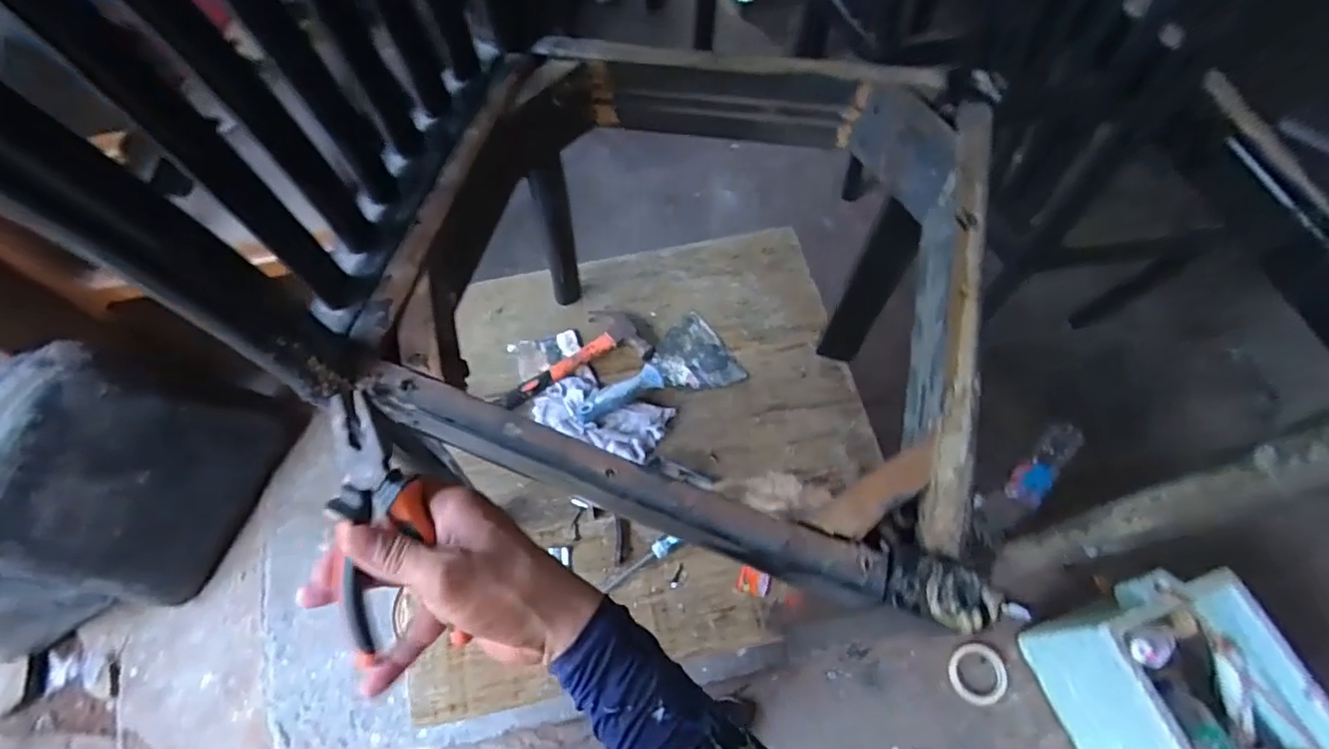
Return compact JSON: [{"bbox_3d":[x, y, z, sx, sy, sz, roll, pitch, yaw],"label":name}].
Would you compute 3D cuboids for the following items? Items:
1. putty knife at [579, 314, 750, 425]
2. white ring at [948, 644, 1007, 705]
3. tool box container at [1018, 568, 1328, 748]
[{"bbox_3d":[-0.009,0.005,0.814,0.224,0.033,0.121,-33,69,-16],"label":"putty knife"},{"bbox_3d":[0.591,0.561,1.150,0.108,0.017,0.103,1,64,-1],"label":"white ring"},{"bbox_3d":[0.840,0.562,0.973,0.241,0.251,0.449,-19,66,-11],"label":"tool box container"}]

